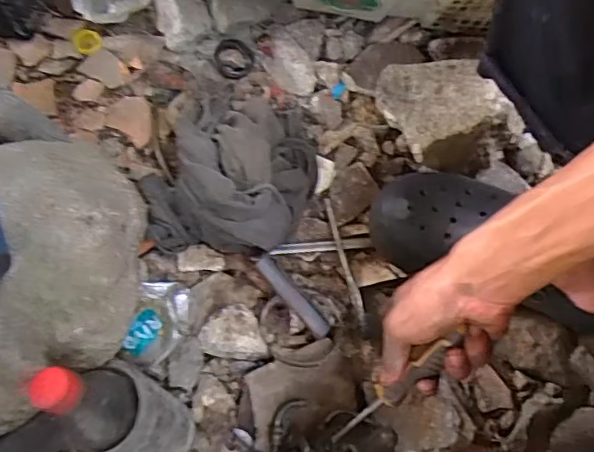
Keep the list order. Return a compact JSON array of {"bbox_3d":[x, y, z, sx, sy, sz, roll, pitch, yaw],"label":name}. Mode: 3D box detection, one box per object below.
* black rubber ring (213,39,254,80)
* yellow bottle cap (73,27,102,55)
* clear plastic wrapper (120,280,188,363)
[{"bbox_3d":[-0.079,-0.208,0.706,0.048,0.006,0.051,0,87,-4],"label":"black rubber ring"},{"bbox_3d":[-0.266,-0.235,0.717,0.034,0.006,0.033,-25,101,-5],"label":"yellow bottle cap"},{"bbox_3d":[-0.143,0.099,0.583,0.054,0.022,0.085,11,69,3],"label":"clear plastic wrapper"}]

